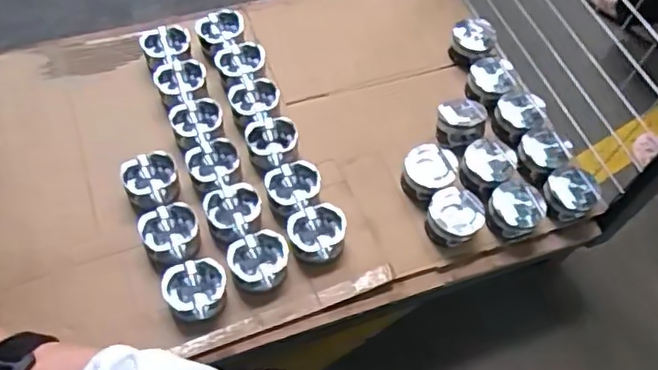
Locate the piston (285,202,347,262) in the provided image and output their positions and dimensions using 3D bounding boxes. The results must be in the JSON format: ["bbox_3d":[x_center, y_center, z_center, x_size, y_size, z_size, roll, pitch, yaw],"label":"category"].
[{"bbox_3d":[-0.017,0.076,0.973,0.090,0.054,0.087,2,58,-3],"label":"piston"}]

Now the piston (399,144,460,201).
[{"bbox_3d":[0.166,-0.017,1.047,0.083,0.060,0.089,2,58,-3],"label":"piston"}]

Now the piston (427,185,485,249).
[{"bbox_3d":[0.201,0.052,1.002,0.084,0.061,0.084,2,58,-3],"label":"piston"}]

